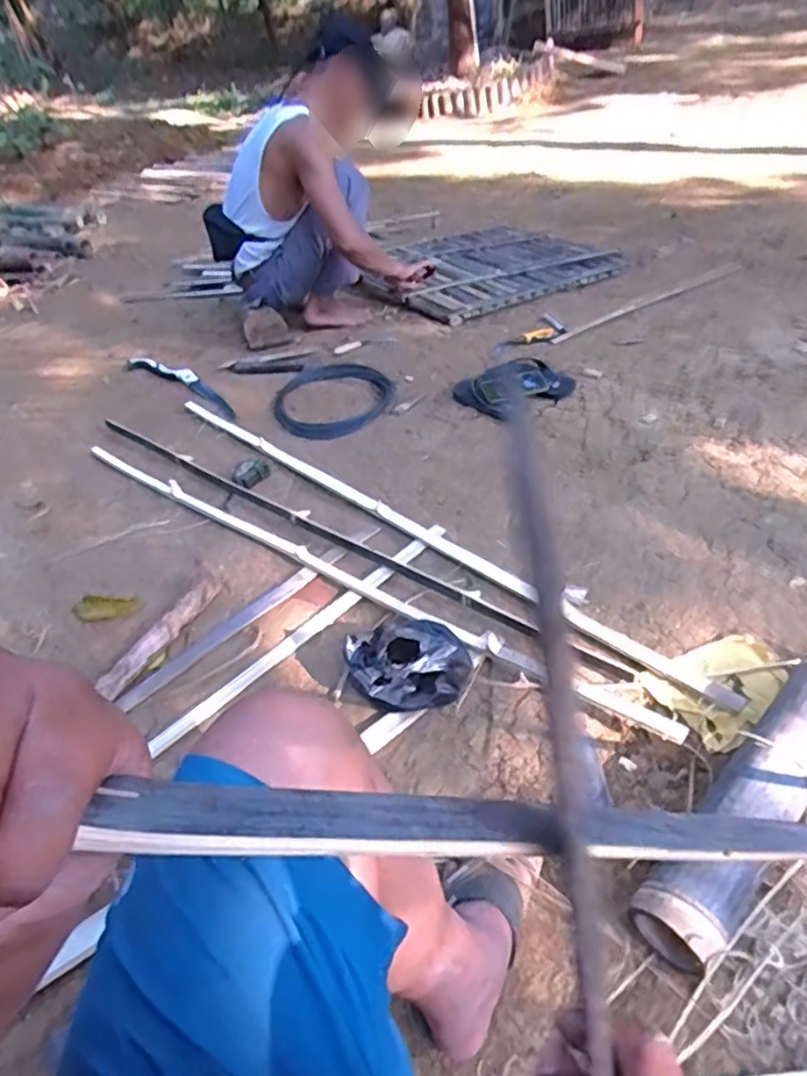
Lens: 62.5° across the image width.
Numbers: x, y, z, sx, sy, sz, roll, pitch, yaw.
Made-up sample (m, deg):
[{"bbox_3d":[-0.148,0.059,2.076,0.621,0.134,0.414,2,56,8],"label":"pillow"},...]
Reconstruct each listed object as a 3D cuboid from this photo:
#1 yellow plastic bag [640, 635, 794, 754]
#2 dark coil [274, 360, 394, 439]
[{"bbox_3d":[0.471,0.214,0.973,0.189,0.025,0.143,-23,41,-18],"label":"yellow plastic bag"},{"bbox_3d":[-0.193,-0.383,1.813,0.324,0.038,0.379,-16,40,-10],"label":"dark coil"}]

